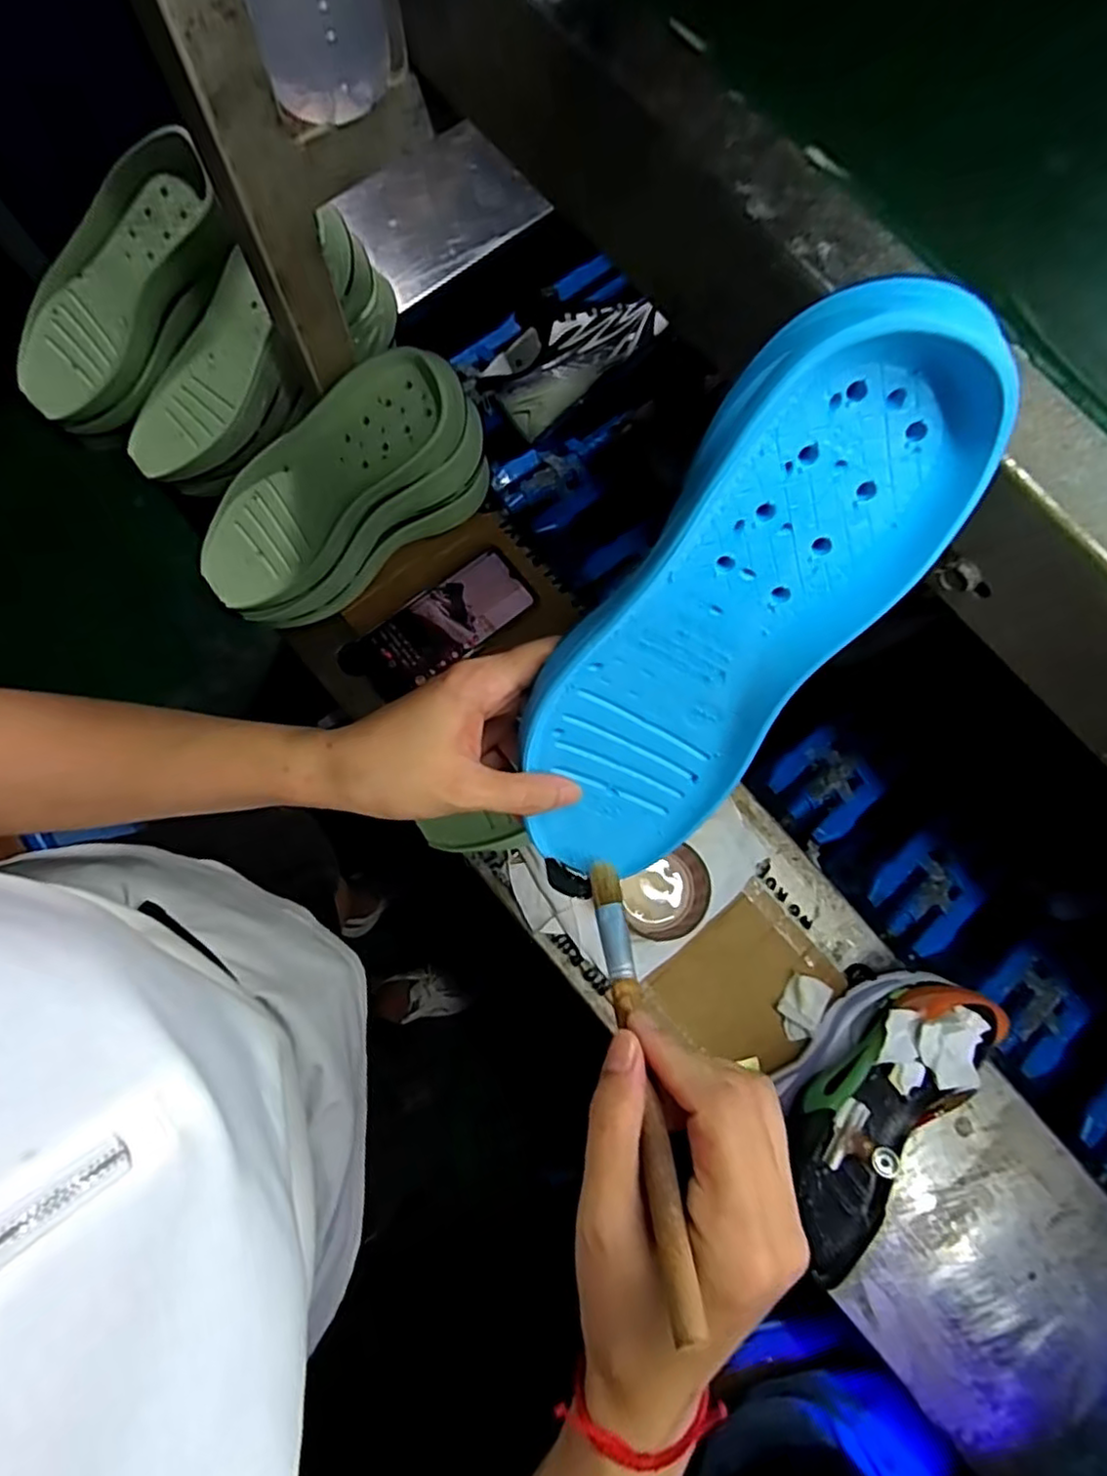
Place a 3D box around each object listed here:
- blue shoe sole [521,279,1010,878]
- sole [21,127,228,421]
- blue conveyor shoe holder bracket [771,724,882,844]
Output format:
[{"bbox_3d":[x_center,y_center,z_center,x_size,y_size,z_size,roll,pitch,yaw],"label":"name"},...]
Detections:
[{"bbox_3d":[0.057,-0.034,0.256,0.087,0.248,0.034,34,38,6],"label":"blue shoe sole"},{"bbox_3d":[-0.357,-0.375,0.546,0.249,0.039,0.100,-41,82,18],"label":"sole"},{"bbox_3d":[0.268,0.047,0.646,0.087,0.015,0.089,-38,82,-7],"label":"blue conveyor shoe holder bracket"}]

